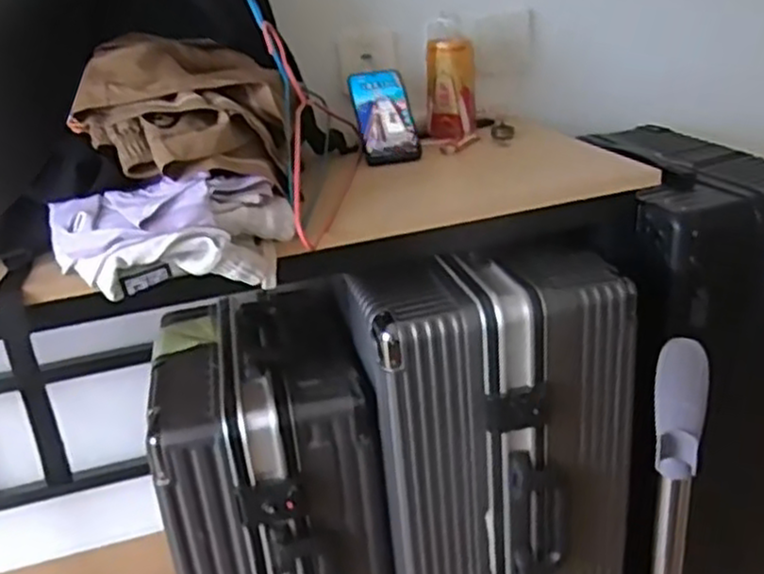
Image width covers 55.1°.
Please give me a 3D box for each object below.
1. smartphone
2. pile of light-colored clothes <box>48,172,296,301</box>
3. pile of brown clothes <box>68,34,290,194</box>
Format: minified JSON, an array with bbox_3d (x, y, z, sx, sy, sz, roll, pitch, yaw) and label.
[{"bbox_3d":[0.004,-0.234,1.007,0.076,0.011,0.158,-8,64,-7],"label":"smartphone"},{"bbox_3d":[-0.209,-0.051,0.705,0.239,0.081,0.120,-6,24,-1],"label":"pile of light-colored clothes"},{"bbox_3d":[-0.210,-0.191,0.781,0.202,0.121,0.227,-6,24,-1],"label":"pile of brown clothes"}]

